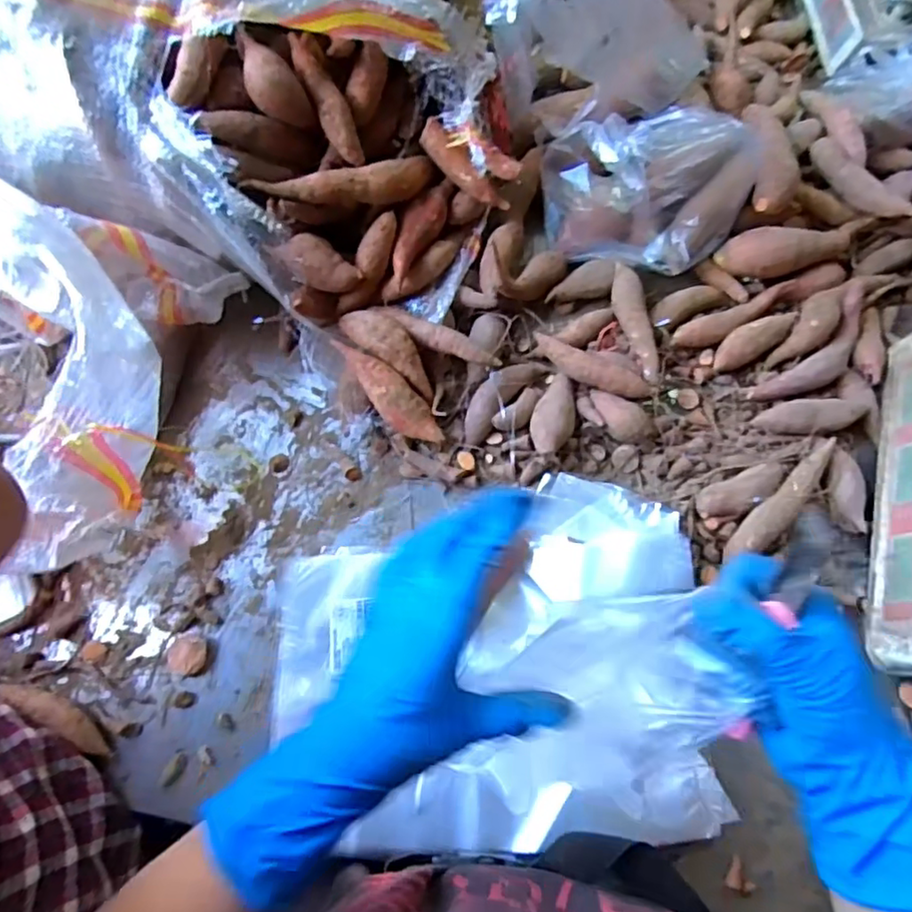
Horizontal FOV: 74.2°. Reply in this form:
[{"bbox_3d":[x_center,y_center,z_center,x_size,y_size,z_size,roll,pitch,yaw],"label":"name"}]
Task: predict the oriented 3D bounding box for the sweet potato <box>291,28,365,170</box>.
[{"bbox_3d":[-0.112,-0.311,0.524,0.027,0.023,0.112,-25,100,-6],"label":"sweet potato"}]

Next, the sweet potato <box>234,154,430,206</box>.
[{"bbox_3d":[-0.093,-0.247,0.543,0.173,0.030,0.038,-17,72,-21],"label":"sweet potato"}]

